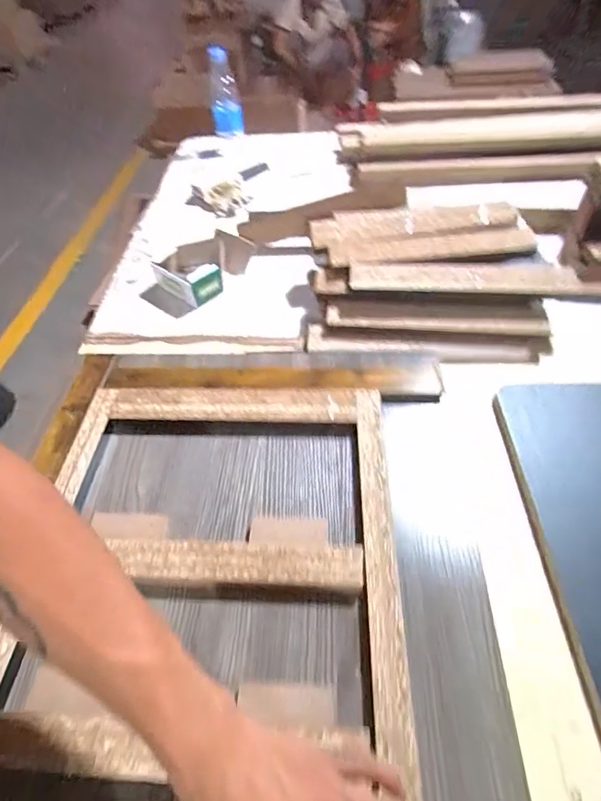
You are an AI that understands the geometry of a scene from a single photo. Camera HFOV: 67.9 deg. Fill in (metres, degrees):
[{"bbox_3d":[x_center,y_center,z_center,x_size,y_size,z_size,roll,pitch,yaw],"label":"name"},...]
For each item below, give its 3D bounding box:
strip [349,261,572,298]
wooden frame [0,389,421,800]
[{"bbox_3d":[0.226,-0.177,0.648,0.304,0.018,0.055,2,51,7],"label":"strip"},{"bbox_3d":[-0.100,0.210,0.410,0.382,0.015,0.568,-1,51,4],"label":"wooden frame"}]

